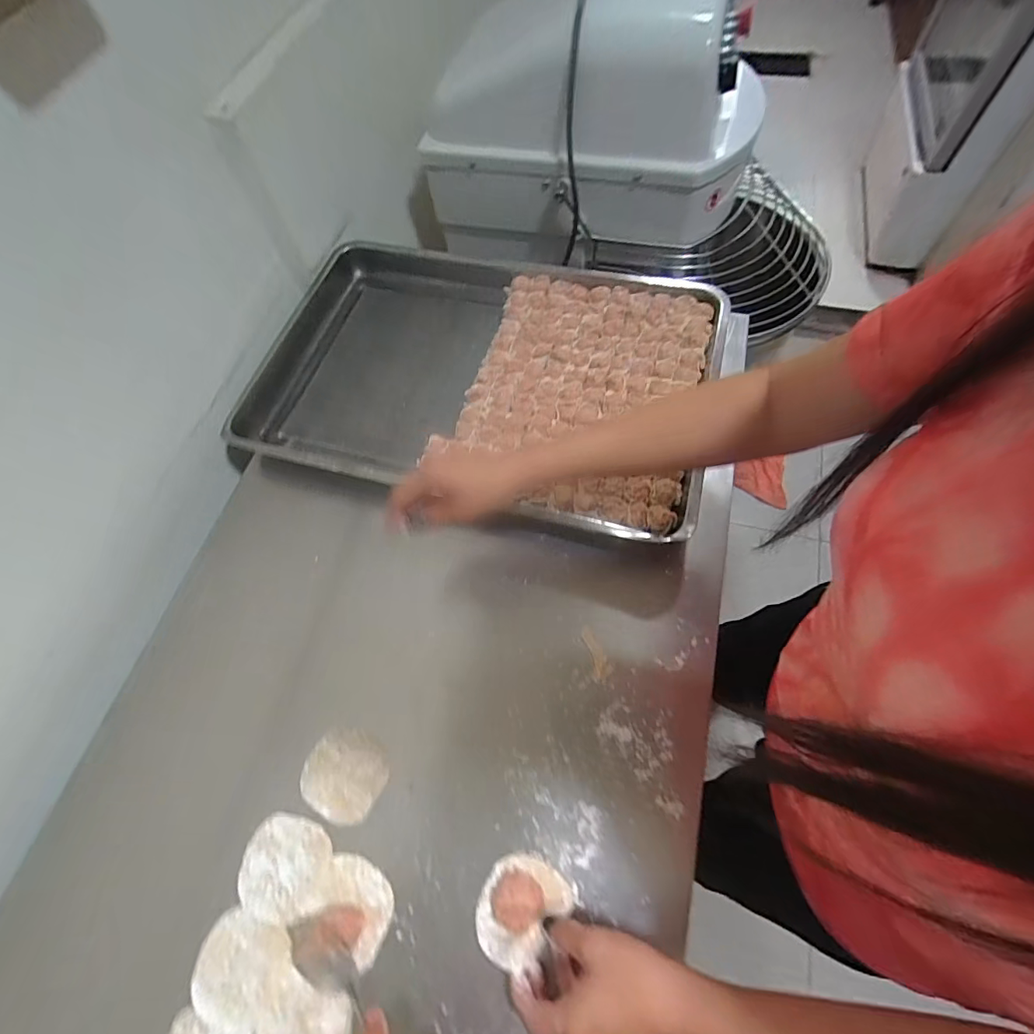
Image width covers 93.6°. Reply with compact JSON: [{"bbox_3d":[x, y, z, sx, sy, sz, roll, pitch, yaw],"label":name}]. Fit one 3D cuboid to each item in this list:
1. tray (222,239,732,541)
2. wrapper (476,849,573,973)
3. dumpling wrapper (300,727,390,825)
[{"bbox_3d":[-0.062,-0.195,0.657,0.610,0.070,0.387,14,66,8],"label":"tray"},{"bbox_3d":[0.002,0.331,0.413,0.065,0.022,0.082,37,71,17],"label":"wrapper"},{"bbox_3d":[-0.168,0.252,0.478,0.079,0.006,0.078,-1,63,3],"label":"dumpling wrapper"}]

